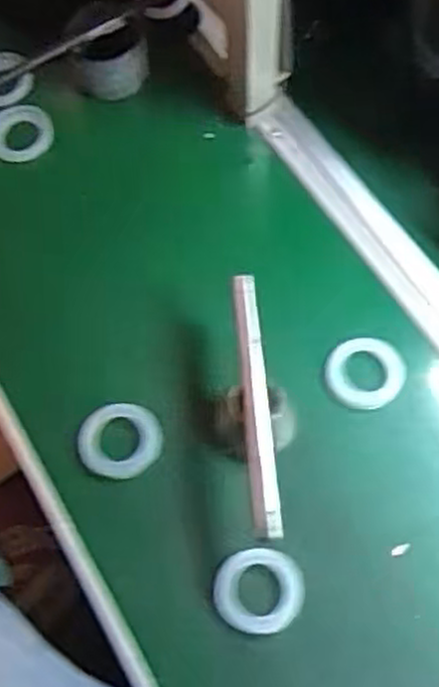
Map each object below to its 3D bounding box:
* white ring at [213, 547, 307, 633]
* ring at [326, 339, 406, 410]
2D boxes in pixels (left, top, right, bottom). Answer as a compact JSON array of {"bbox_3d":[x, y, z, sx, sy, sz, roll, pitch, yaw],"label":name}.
[{"bbox_3d":[0.029,0.176,0.551,0.063,0.011,0.056,4,65,3],"label":"white ring"},{"bbox_3d":[0.117,0.023,0.619,0.061,0.008,0.057,0,65,1],"label":"ring"}]

